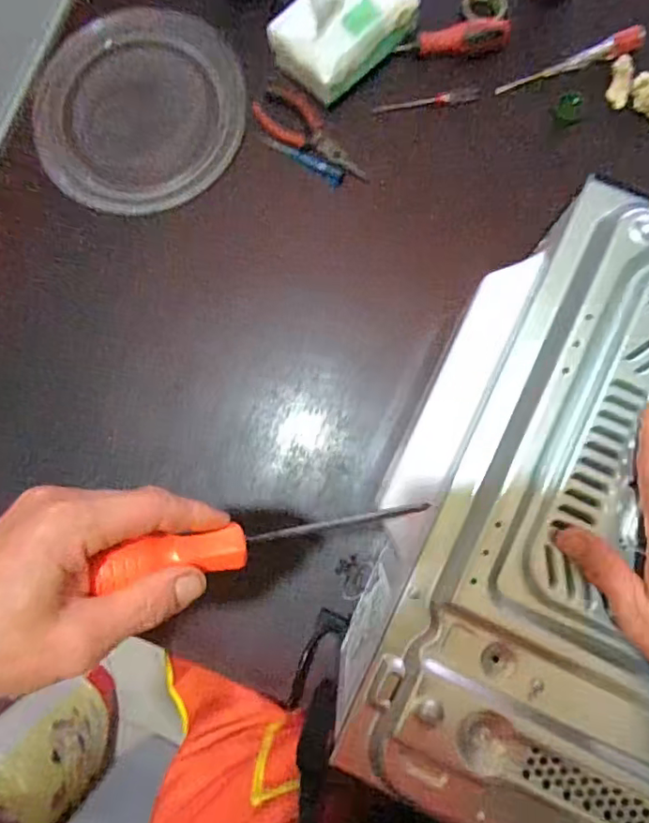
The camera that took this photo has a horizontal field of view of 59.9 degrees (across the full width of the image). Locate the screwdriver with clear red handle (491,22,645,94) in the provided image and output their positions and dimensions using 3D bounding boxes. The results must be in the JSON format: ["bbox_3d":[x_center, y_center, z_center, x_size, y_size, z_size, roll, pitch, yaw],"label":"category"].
[{"bbox_3d":[0.283,-0.407,0.650,0.168,0.021,0.027,-13,84,1],"label":"screwdriver with clear red handle"}]

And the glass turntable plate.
[{"bbox_3d":[-0.227,-0.376,0.685,0.246,0.018,0.294,-21,76,1],"label":"glass turntable plate"}]

